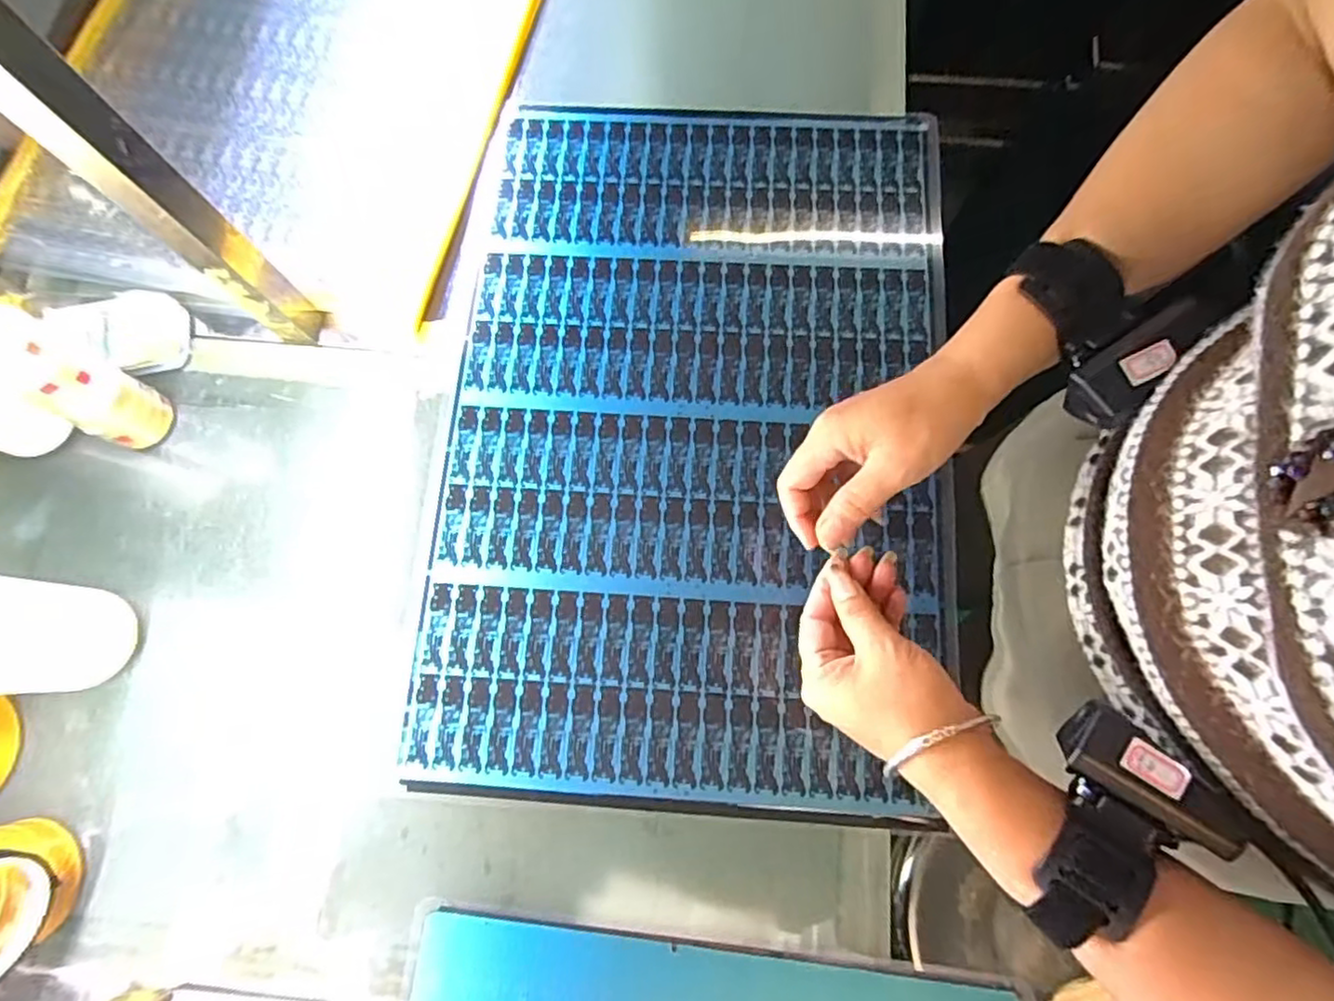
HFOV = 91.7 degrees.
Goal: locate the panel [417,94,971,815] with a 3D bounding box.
[{"bbox_3d":[0.025,-0.074,0.526,0.383,0.009,0.587,4,76,1],"label":"panel"}]

